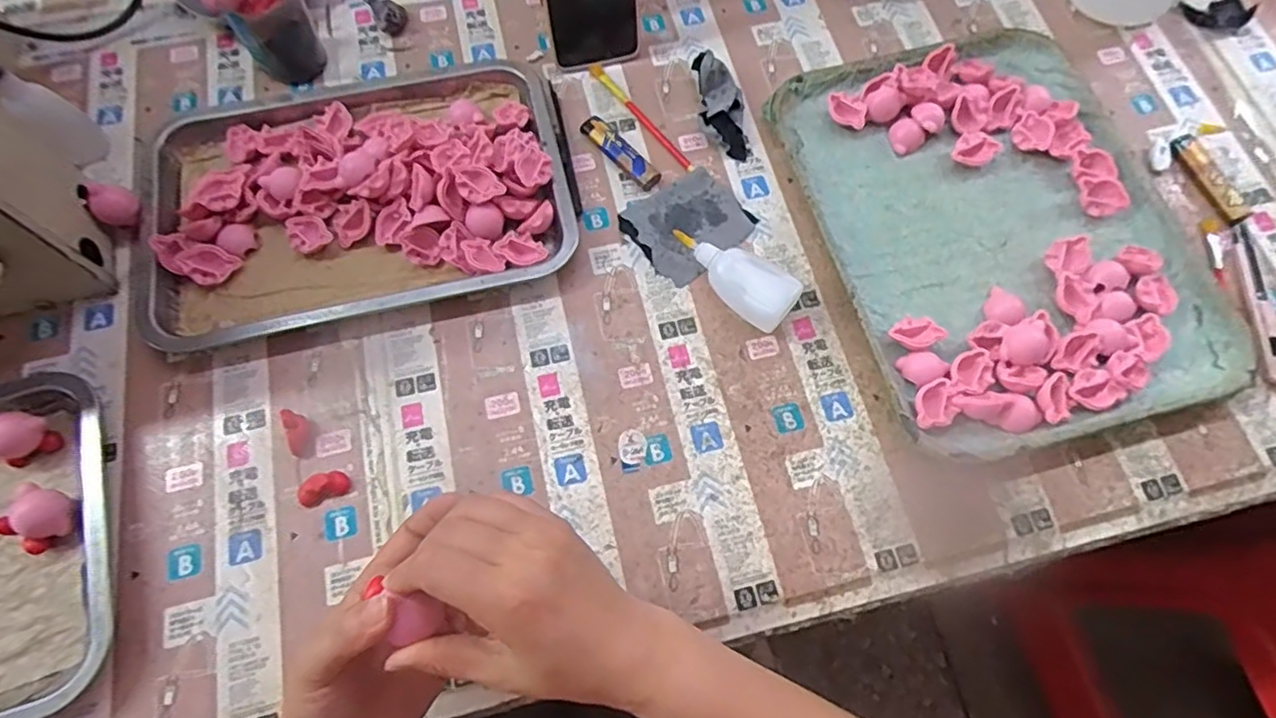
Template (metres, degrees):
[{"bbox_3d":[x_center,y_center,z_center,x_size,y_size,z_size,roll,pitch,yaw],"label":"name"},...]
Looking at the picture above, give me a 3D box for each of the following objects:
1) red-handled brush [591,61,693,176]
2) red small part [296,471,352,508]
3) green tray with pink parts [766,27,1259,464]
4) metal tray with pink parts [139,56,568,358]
[{"bbox_3d":[0.003,-0.205,0.545,0.011,0.008,0.138,-37,75,-13],"label":"red-handled brush"},{"bbox_3d":[-0.211,0.086,0.430,0.031,0.014,0.018,-24,73,-10],"label":"red small part"},{"bbox_3d":[0.282,-0.107,0.497,0.282,0.029,0.338,-15,71,-7],"label":"green tray with pink parts"},{"bbox_3d":[-0.219,-0.134,0.503,0.320,0.038,0.220,-12,71,-6],"label":"metal tray with pink parts"}]

